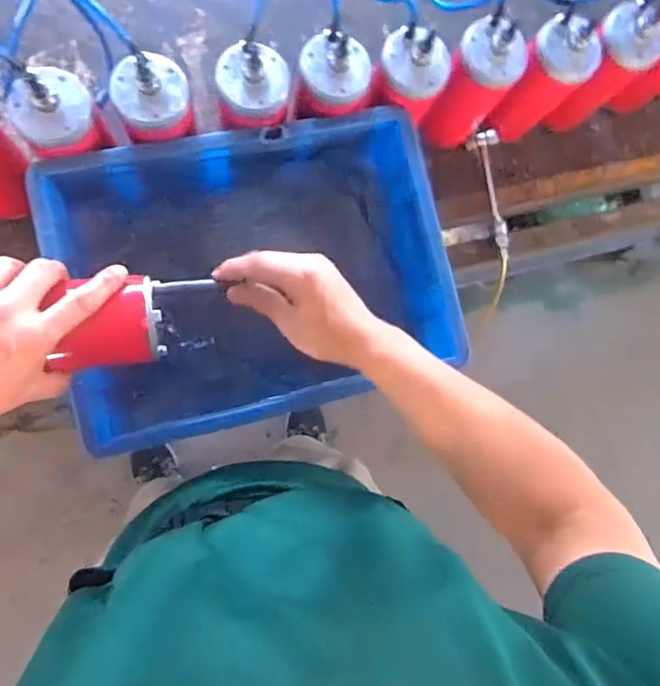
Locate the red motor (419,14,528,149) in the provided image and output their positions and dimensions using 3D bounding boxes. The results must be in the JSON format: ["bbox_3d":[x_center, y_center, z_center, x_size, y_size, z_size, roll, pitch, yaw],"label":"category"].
[{"bbox_3d":[0.166,-0.301,0.646,0.075,0.161,0.071,1,85,-8],"label":"red motor"}]

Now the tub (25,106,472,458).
[{"bbox_3d":[-0.079,-0.085,0.605,0.390,0.096,0.285,-13,87,-9],"label":"tub"}]

